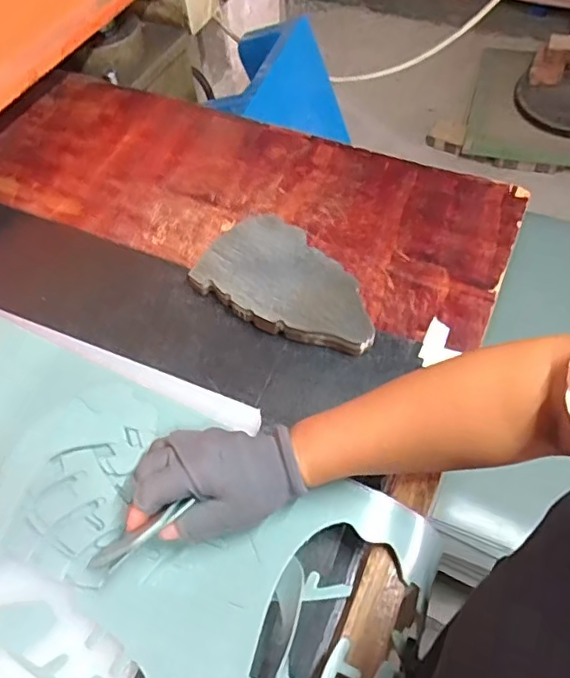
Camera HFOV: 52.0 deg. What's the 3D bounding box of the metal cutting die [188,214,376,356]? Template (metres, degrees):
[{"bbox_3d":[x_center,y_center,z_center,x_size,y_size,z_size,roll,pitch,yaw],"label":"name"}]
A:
[{"bbox_3d":[0.010,-0.056,0.599,0.195,0.027,0.119,29,62,20],"label":"metal cutting die"}]

